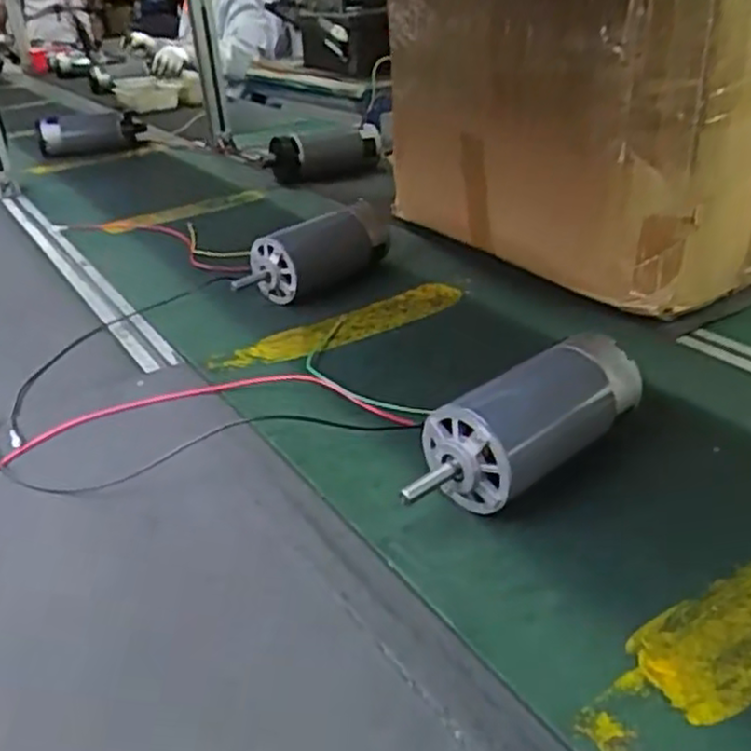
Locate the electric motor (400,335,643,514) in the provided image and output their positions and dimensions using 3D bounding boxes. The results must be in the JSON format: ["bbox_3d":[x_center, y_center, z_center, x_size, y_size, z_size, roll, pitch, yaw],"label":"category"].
[{"bbox_3d":[0.113,0.037,0.560,0.199,0.072,0.075,-26,36,-33],"label":"electric motor"}]

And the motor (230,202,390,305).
[{"bbox_3d":[-0.071,-0.151,0.914,0.086,0.076,0.217,21,37,40],"label":"motor"}]

